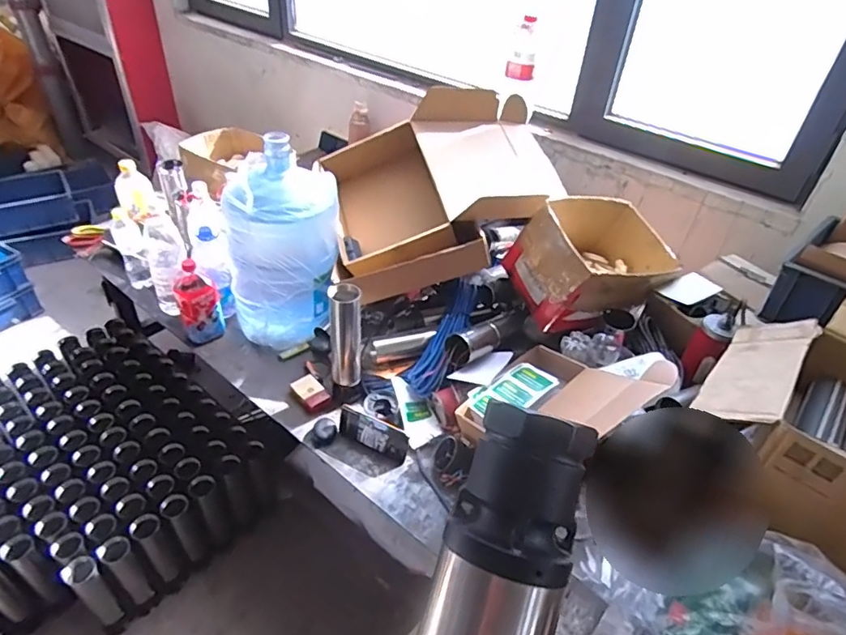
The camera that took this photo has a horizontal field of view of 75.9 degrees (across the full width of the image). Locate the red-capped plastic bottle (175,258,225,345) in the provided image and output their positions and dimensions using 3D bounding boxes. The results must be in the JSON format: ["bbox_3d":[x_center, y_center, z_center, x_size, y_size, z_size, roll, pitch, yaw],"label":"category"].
[{"bbox_3d":[-0.551,-0.035,1.333,0.096,0.209,0.082,-14,44,-21],"label":"red-capped plastic bottle"}]

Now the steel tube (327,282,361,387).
[{"bbox_3d":[-0.167,0.043,1.166,0.066,0.238,0.057,4,40,-1],"label":"steel tube"}]

